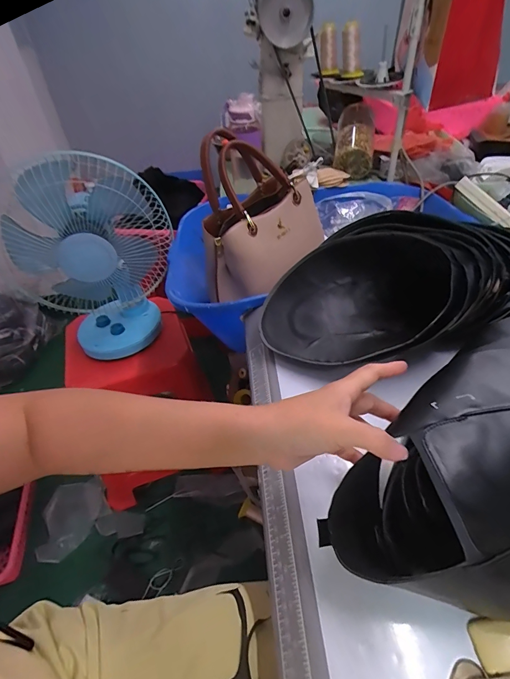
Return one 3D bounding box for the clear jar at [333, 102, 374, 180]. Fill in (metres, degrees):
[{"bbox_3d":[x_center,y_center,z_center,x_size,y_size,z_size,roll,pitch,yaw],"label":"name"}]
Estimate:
[{"bbox_3d":[0.267,-0.533,0.973,0.097,0.082,0.197,4,69,11],"label":"clear jar"}]

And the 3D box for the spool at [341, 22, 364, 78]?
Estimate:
[{"bbox_3d":[0.251,-0.738,0.925,0.057,0.111,0.069,4,43,12],"label":"spool"}]

